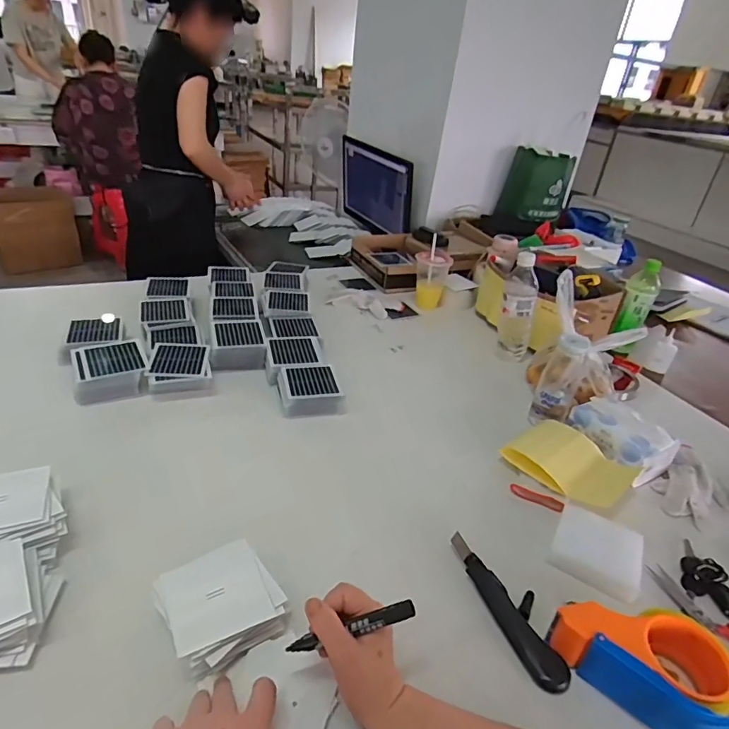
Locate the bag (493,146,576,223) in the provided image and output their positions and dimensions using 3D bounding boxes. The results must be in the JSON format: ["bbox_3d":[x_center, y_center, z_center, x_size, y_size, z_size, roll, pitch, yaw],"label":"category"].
[{"bbox_3d":[0.562,-0.582,1.602,0.215,0.202,0.153,15,33,11],"label":"bag"}]

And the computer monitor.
[{"bbox_3d":[0.030,-0.617,1.707,0.068,0.252,0.451,-11,37,-27],"label":"computer monitor"}]

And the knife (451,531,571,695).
[{"bbox_3d":[0.161,0.266,0.550,0.049,0.013,0.184,-7,35,-22],"label":"knife"}]

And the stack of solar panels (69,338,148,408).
[{"bbox_3d":[-0.406,0.010,0.788,0.107,0.055,0.092,-10,37,-26],"label":"stack of solar panels"}]

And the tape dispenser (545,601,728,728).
[{"bbox_3d":[0.279,0.287,0.490,0.158,0.056,0.098,29,38,29],"label":"tape dispenser"}]

